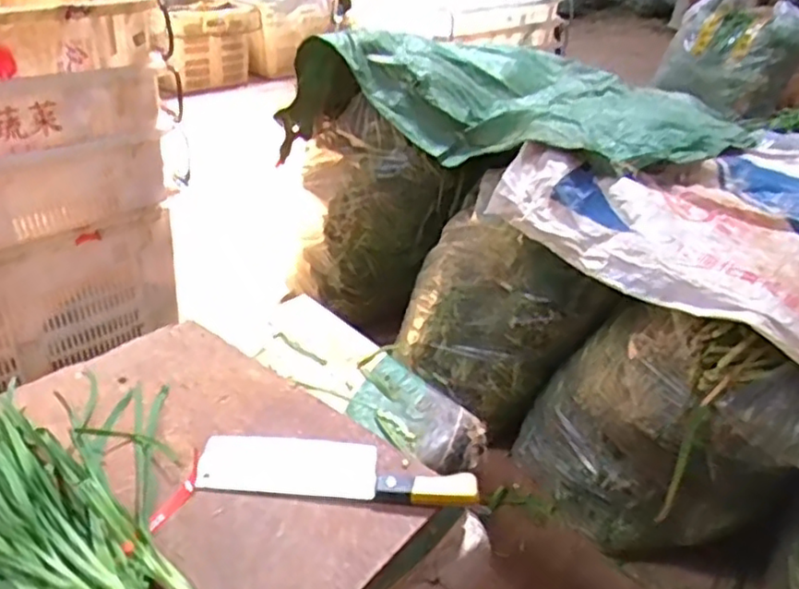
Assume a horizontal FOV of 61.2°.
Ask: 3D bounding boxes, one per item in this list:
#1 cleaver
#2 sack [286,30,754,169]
[{"bbox_3d":[-0.062,0.169,0.670,0.269,0.024,0.074,5,31,1],"label":"cleaver"},{"bbox_3d":[0.204,-0.356,1.232,0.708,0.161,0.470,25,37,30],"label":"sack"}]

